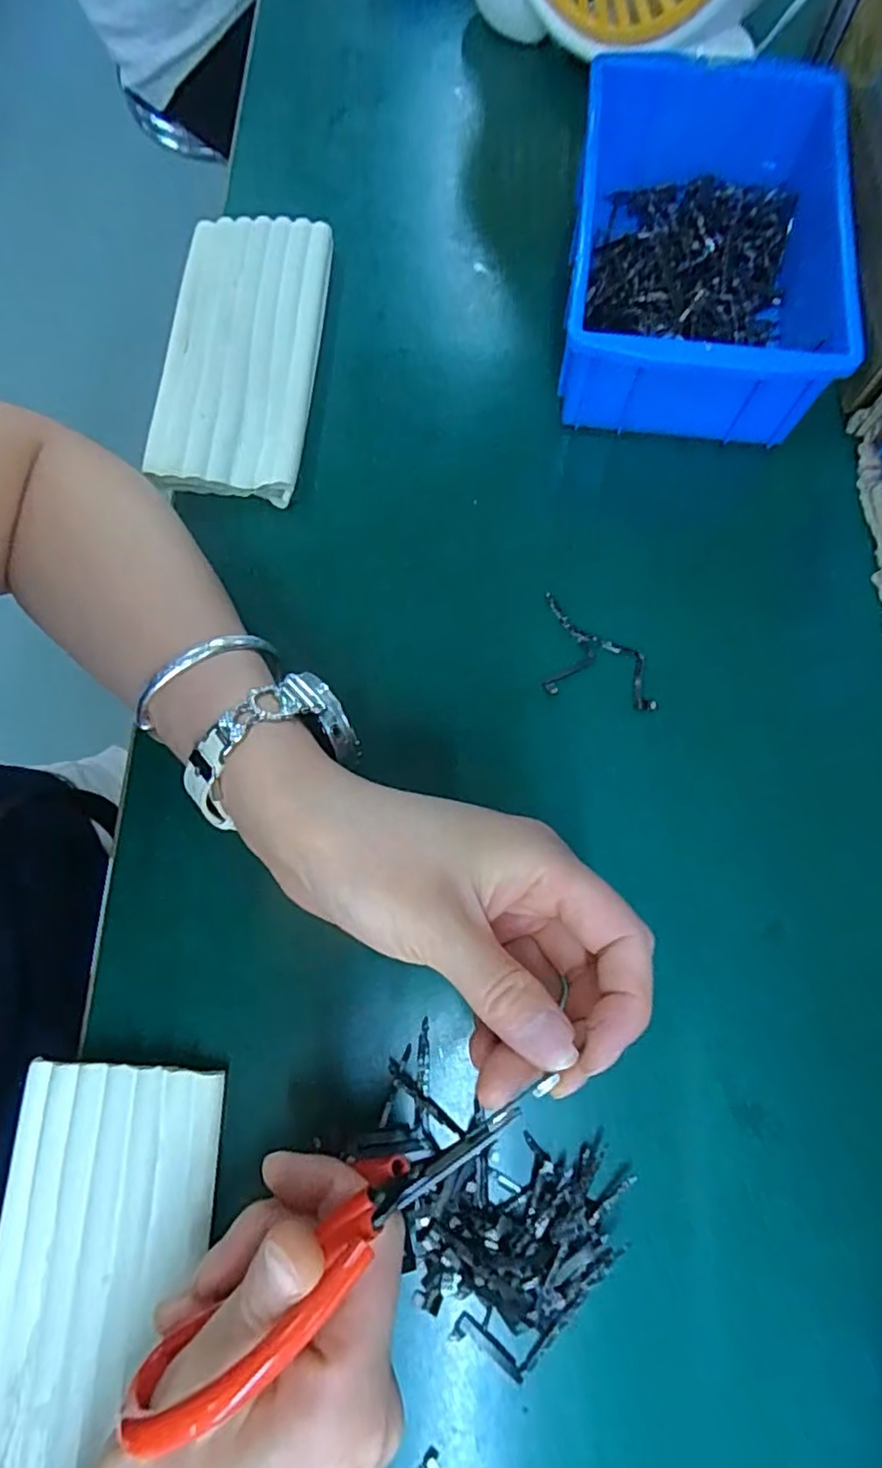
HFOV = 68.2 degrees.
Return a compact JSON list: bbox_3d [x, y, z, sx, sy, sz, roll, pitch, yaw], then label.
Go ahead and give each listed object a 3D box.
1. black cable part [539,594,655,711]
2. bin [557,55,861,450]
[{"bbox_3d":[0.079,-0.041,0.323,0.059,0.004,0.052,9,75,4],"label":"black cable part"},{"bbox_3d":[0.142,-0.262,0.356,0.140,0.066,0.211,6,74,3],"label":"bin"}]

